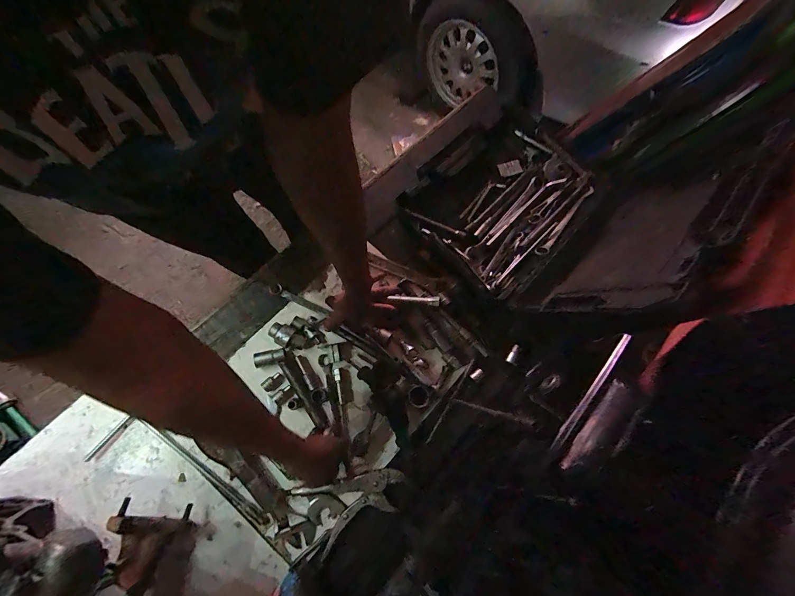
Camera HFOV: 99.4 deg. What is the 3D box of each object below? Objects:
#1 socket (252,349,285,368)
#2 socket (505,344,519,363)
[{"bbox_3d":[-0.248,0.116,0.654,0.056,0.020,0.027,-14,75,-5],"label":"socket"},{"bbox_3d":[0.236,0.114,0.694,0.011,0.048,0.007,22,33,5],"label":"socket"}]

